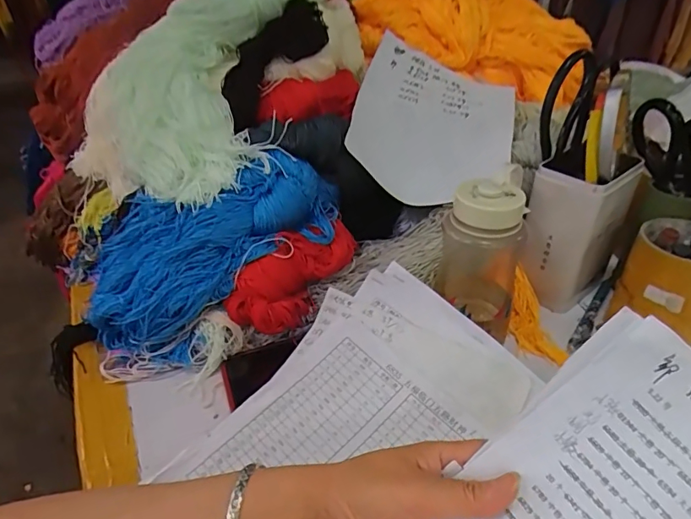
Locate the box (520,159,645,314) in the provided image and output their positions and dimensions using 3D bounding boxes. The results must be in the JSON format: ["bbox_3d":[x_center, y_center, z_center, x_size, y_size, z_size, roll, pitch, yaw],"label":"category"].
[{"bbox_3d":[0.258,-0.032,0.550,0.082,0.150,0.101,29,44,35],"label":"box"}]

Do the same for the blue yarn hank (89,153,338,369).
[{"bbox_3d":[-0.145,-0.013,0.507,0.291,0.111,0.132,-34,43,-9],"label":"blue yarn hank"}]

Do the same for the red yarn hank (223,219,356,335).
[{"bbox_3d":[-0.054,0.020,0.510,0.042,0.084,0.146,29,44,35],"label":"red yarn hank"}]

